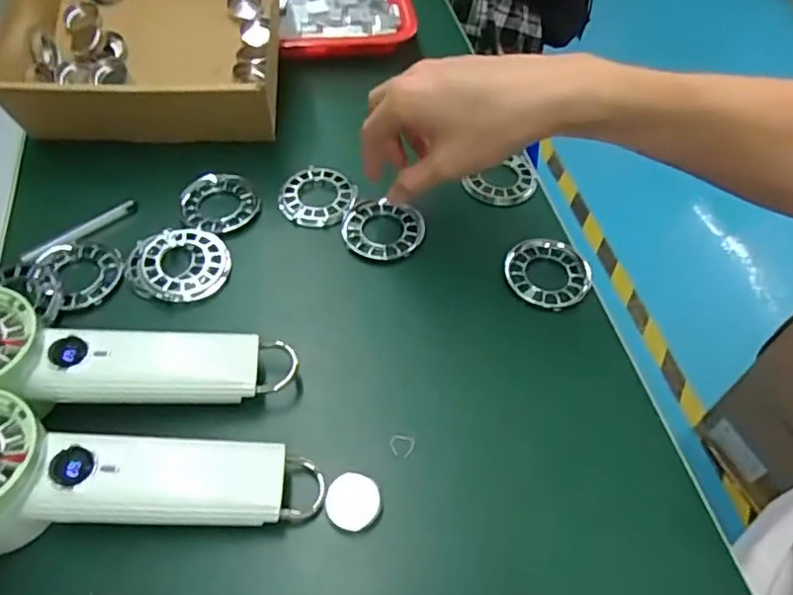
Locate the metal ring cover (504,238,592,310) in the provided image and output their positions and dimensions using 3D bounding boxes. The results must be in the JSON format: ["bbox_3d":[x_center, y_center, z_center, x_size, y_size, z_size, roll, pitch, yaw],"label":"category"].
[{"bbox_3d":[0.108,-0.019,0.428,0.058,0.011,0.059,29,58,18],"label":"metal ring cover"}]

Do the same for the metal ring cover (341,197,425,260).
[{"bbox_3d":[-0.010,-0.050,0.446,0.058,0.005,0.055,13,54,8],"label":"metal ring cover"}]

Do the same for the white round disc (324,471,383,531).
[{"bbox_3d":[-0.023,0.109,0.324,0.029,0.005,0.029,1,54,-1],"label":"white round disc"}]

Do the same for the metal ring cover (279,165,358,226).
[{"bbox_3d":[-0.060,-0.078,0.463,0.053,0.006,0.055,20,56,13],"label":"metal ring cover"}]

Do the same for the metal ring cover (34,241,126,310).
[{"bbox_3d":[-0.210,-0.017,0.406,0.048,0.010,0.055,-21,57,-16],"label":"metal ring cover"}]

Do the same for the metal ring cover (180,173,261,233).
[{"bbox_3d":[-0.131,-0.070,0.452,0.056,0.011,0.053,-18,56,-14],"label":"metal ring cover"}]

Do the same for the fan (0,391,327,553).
[{"bbox_3d":[-0.143,0.094,0.306,0.188,0.060,0.062,10,52,-15],"label":"fan"}]

